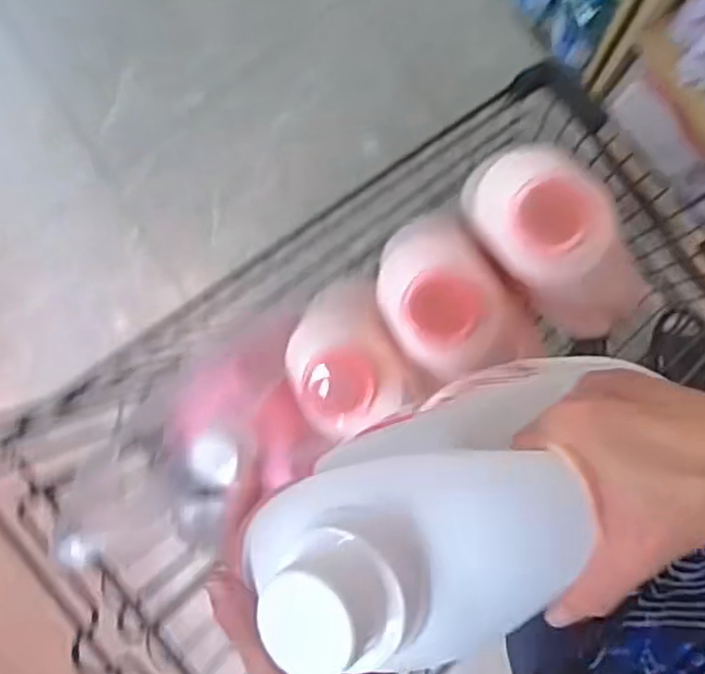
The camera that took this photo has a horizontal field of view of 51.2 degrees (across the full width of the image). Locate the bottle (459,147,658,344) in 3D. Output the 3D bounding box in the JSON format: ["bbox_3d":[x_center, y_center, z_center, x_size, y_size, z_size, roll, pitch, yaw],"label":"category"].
[{"bbox_3d":[0.198,-0.080,0.685,0.095,0.224,0.091,-52,49,5],"label":"bottle"}]

